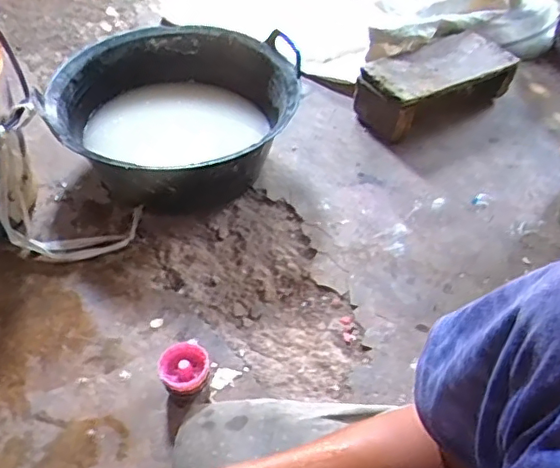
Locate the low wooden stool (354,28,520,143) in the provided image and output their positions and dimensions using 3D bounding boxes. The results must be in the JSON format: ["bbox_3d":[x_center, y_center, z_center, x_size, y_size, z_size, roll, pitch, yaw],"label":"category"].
[{"bbox_3d":[0.332,-0.321,1.194,0.357,0.123,0.134,-25,54,-25],"label":"low wooden stool"}]

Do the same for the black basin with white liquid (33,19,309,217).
[{"bbox_3d":[-0.187,-0.203,1.044,0.409,0.177,0.376,2,47,-3],"label":"black basin with white liquid"}]

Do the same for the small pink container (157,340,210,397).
[{"bbox_3d":[-0.127,0.185,0.768,0.065,0.056,0.065,0,47,-5],"label":"small pink container"}]

